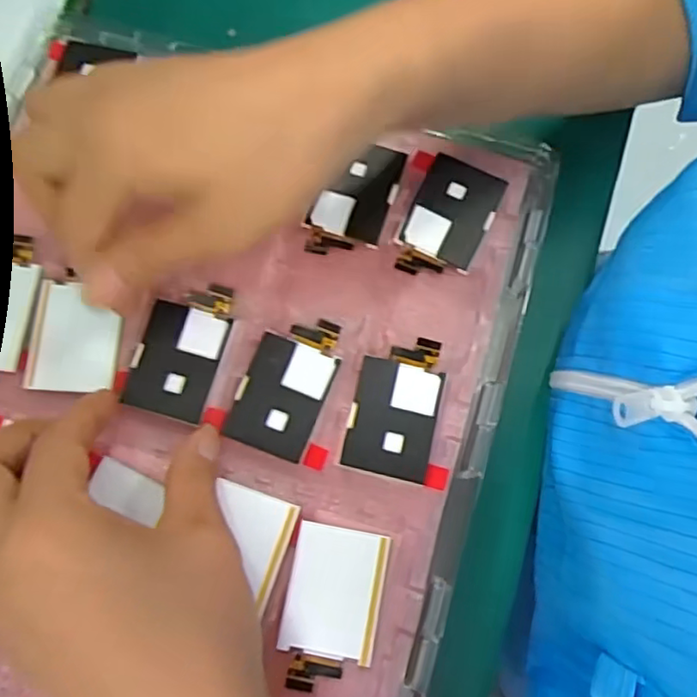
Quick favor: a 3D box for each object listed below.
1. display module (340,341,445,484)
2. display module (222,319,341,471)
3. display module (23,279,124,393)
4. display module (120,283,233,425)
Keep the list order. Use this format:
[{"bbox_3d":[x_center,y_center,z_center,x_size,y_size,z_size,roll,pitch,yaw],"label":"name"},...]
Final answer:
[{"bbox_3d":[0.019,0.023,0.252,0.033,0.004,0.057,13,76,2],"label":"display module"},{"bbox_3d":[-0.022,0.015,0.256,0.040,0.006,0.057,18,77,4],"label":"display module"},{"bbox_3d":[-0.112,-0.005,0.257,0.038,0.005,0.044,2,76,0],"label":"display module"},{"bbox_3d":[-0.069,0.000,0.258,0.033,0.005,0.056,16,76,3],"label":"display module"}]

